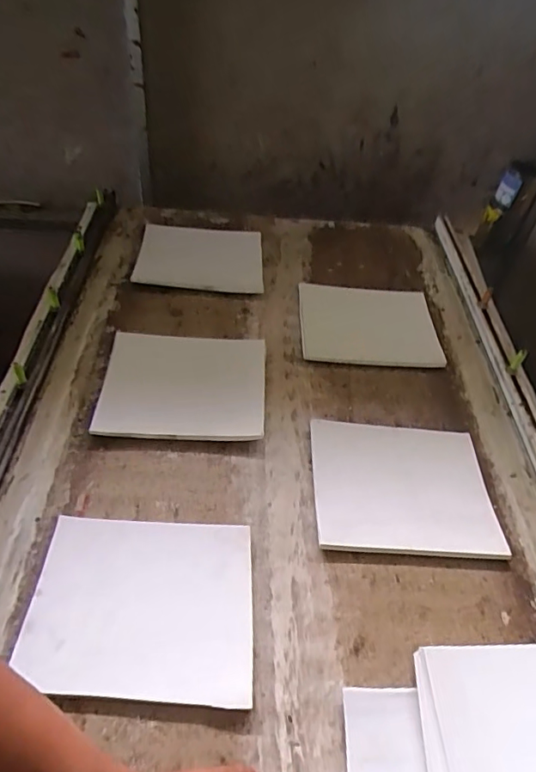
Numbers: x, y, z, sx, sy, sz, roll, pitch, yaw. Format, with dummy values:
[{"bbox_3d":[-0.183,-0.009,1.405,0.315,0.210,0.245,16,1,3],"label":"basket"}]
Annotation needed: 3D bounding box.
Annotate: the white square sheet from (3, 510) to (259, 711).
[{"bbox_3d":[-0.153,0.267,0.623,0.262,0.012,0.212,4,48,-4],"label":"white square sheet"}]

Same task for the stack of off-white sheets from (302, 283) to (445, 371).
[{"bbox_3d":[0.200,-0.129,1.007,0.269,0.018,0.212,2,49,-2],"label":"stack of off-white sheets"}]

